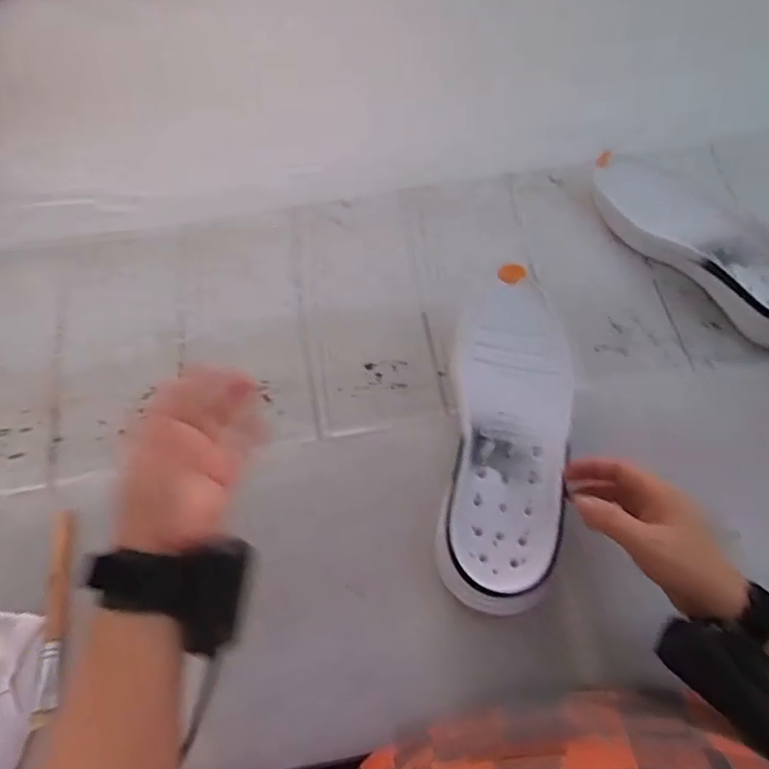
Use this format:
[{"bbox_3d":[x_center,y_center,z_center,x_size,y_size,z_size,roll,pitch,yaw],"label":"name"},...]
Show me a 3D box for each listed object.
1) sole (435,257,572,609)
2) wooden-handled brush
[{"bbox_3d":[0.107,0.033,0.513,0.097,0.033,0.296,6,67,5],"label":"sole"},{"bbox_3d":[-0.266,0.182,0.486,0.022,0.016,0.163,-7,65,-1],"label":"wooden-handled brush"}]

